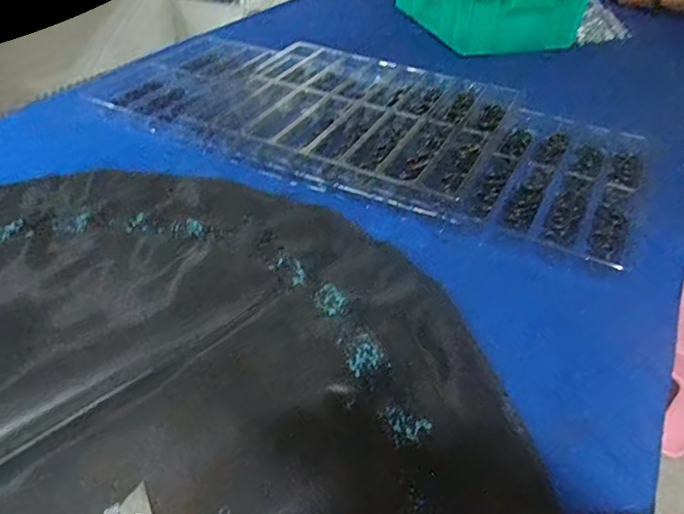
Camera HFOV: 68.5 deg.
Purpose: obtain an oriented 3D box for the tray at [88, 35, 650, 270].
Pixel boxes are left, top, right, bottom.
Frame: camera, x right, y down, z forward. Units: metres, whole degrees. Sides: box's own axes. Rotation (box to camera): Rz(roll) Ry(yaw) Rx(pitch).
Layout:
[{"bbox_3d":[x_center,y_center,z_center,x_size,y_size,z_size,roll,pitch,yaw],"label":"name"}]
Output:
[{"bbox_3d":[0.009,-0.222,0.788,0.863,0.045,0.344,20,46,20],"label":"tray"}]

